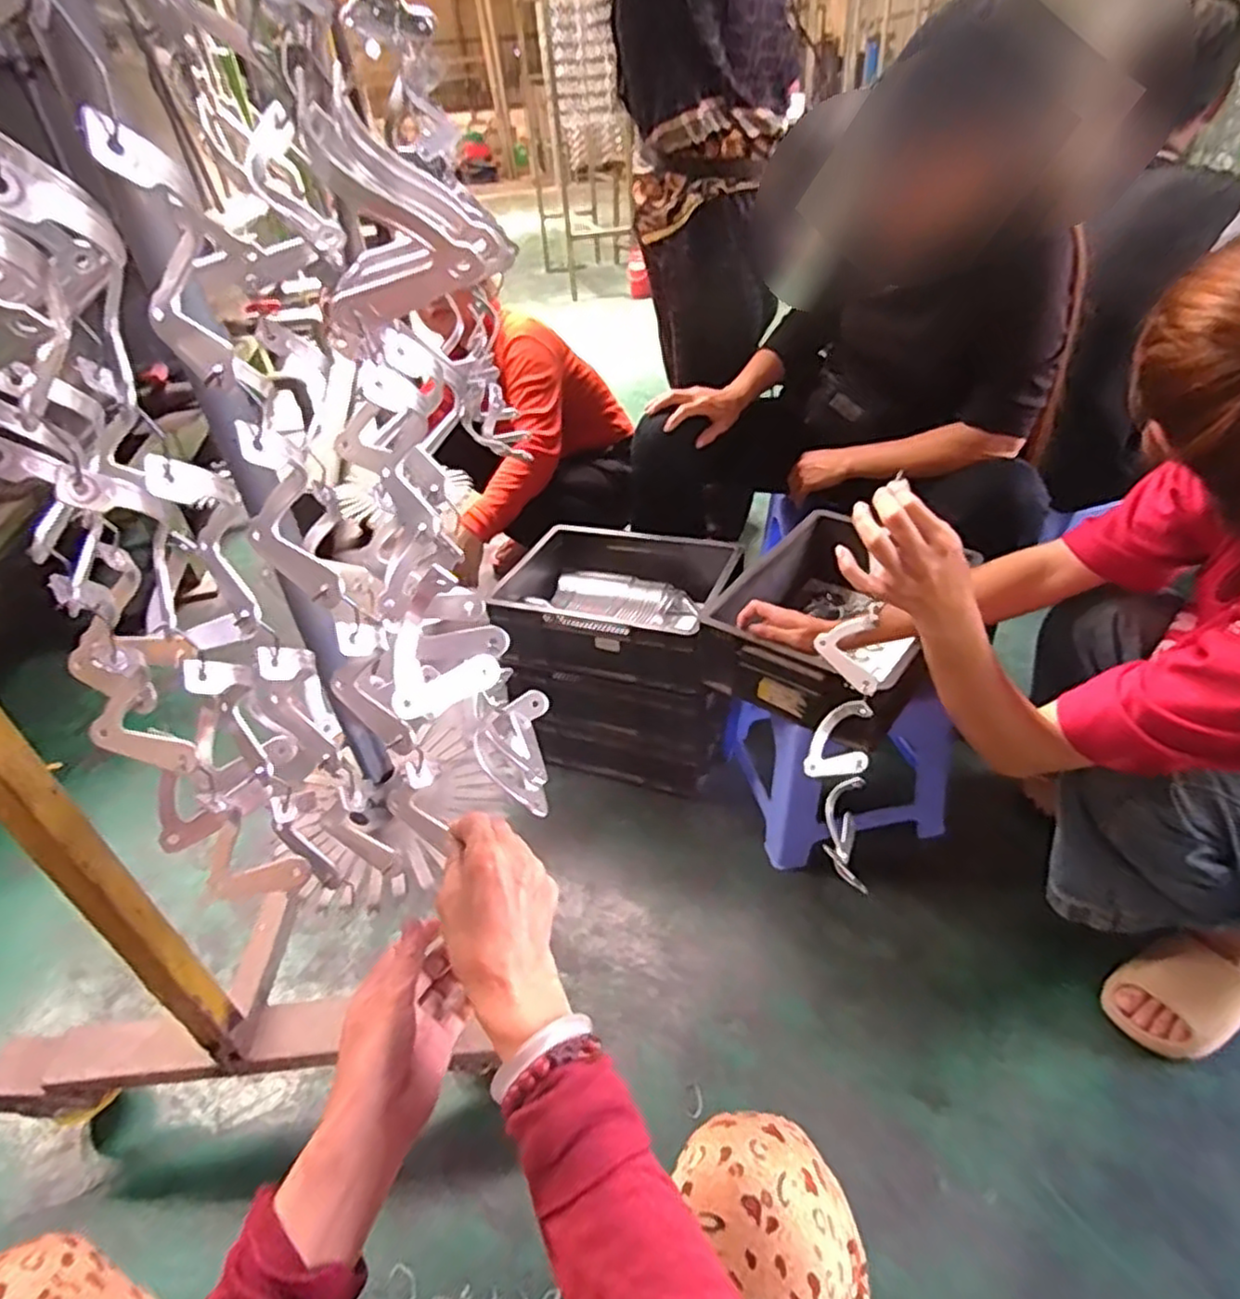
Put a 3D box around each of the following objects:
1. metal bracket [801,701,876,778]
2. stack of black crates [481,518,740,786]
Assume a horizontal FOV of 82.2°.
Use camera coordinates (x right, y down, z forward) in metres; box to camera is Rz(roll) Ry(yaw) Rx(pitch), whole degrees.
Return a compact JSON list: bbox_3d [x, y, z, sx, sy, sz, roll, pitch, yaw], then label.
[{"bbox_3d":[0.233,0.094,0.733,0.065,0.093,0.037,16,18,-38],"label":"metal bracket"},{"bbox_3d":[0.006,0.020,1.193,0.357,0.328,0.311,4,37,12],"label":"stack of black crates"}]

